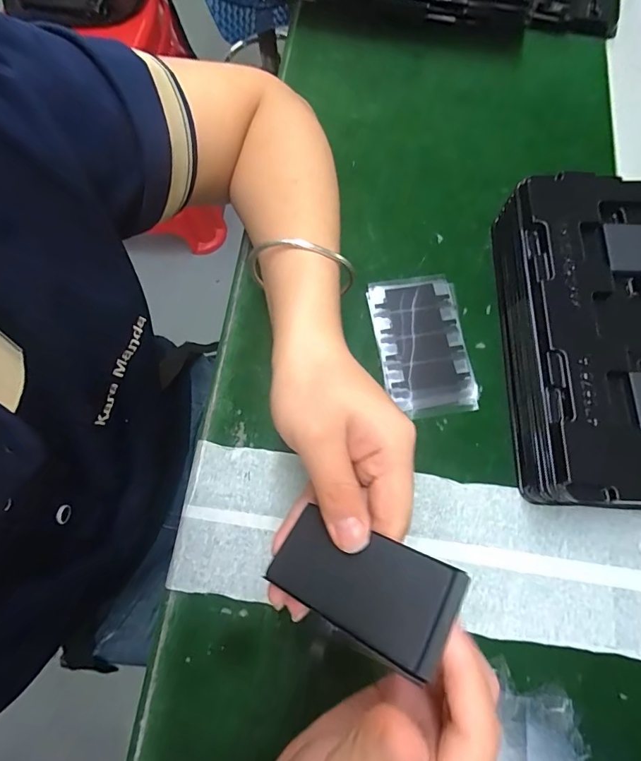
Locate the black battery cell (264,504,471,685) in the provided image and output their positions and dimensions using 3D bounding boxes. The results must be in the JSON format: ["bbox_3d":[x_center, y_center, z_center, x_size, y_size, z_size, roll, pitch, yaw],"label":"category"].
[{"bbox_3d":[0.015,0.080,0.169,0.077,0.006,0.038,11,53,40],"label":"black battery cell"}]

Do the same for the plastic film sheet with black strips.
[{"bbox_3d":[0.074,-0.027,0.308,0.063,0.005,0.108,-9,71,-2],"label":"plastic film sheet with black strips"}]

